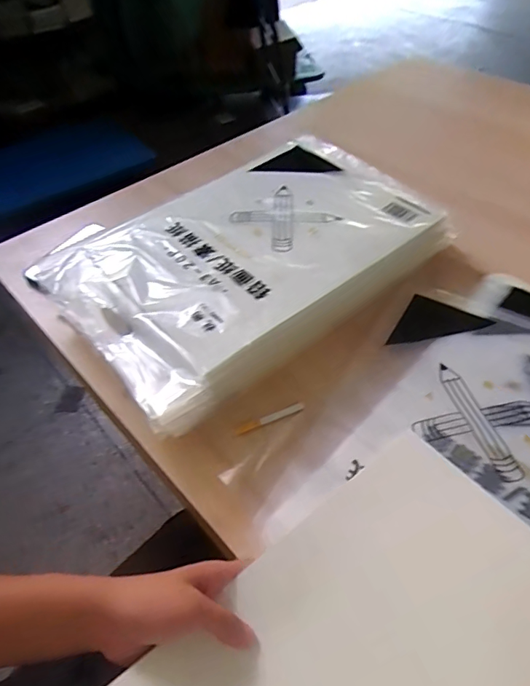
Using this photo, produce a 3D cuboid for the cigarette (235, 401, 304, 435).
[{"bbox_3d":[0.007,0.086,0.524,0.084,0.007,0.008,-21,52,-14],"label":"cigarette"}]

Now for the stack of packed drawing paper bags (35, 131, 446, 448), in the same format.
[{"bbox_3d":[-0.026,-0.126,0.657,0.504,0.079,0.346,-33,55,-23],"label":"stack of packed drawing paper bags"}]

